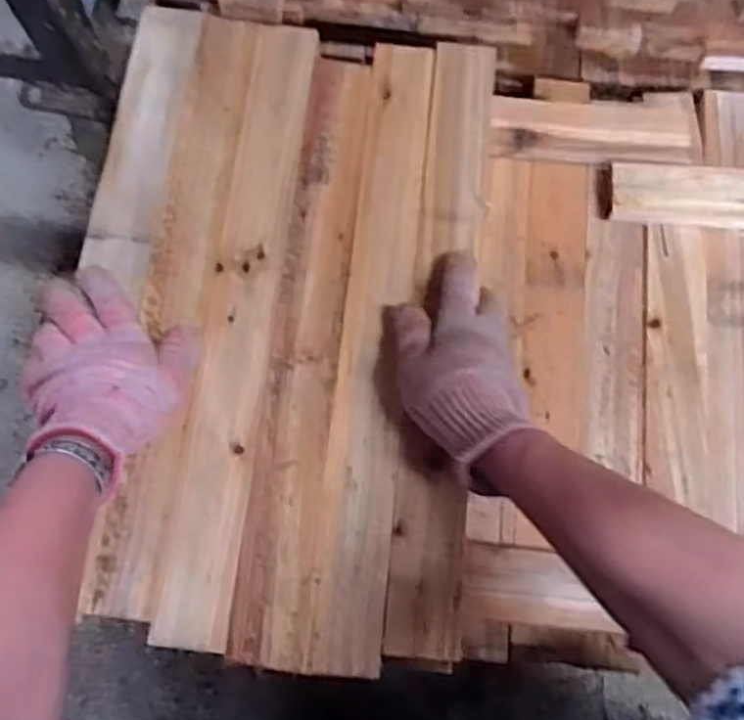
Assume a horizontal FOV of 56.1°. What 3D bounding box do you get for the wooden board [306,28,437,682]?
[{"bbox_3d":[0.004,-0.032,0.528,0.053,0.015,0.496,6,76,0],"label":"wooden board"}]

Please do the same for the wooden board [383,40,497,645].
[{"bbox_3d":[0.058,-0.036,0.547,0.053,0.015,0.499,6,72,0],"label":"wooden board"}]

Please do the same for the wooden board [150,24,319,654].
[{"bbox_3d":[-0.097,-0.050,0.530,0.054,0.015,0.496,5,76,0],"label":"wooden board"}]

